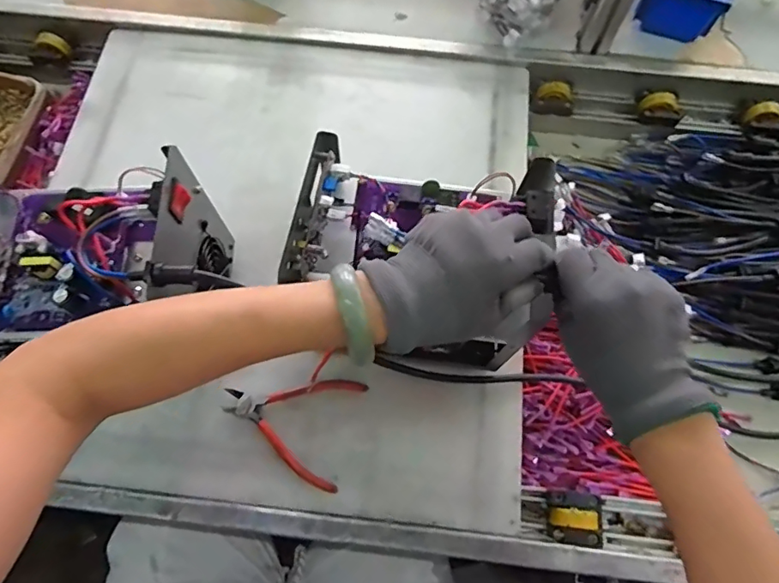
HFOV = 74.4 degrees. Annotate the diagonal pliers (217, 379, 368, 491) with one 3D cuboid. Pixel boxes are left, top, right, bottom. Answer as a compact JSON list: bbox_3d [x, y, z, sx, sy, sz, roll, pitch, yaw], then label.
[{"bbox_3d":[-0.105,0.134,0.530,0.136,0.012,0.109,13,70,5],"label":"diagonal pliers"}]

